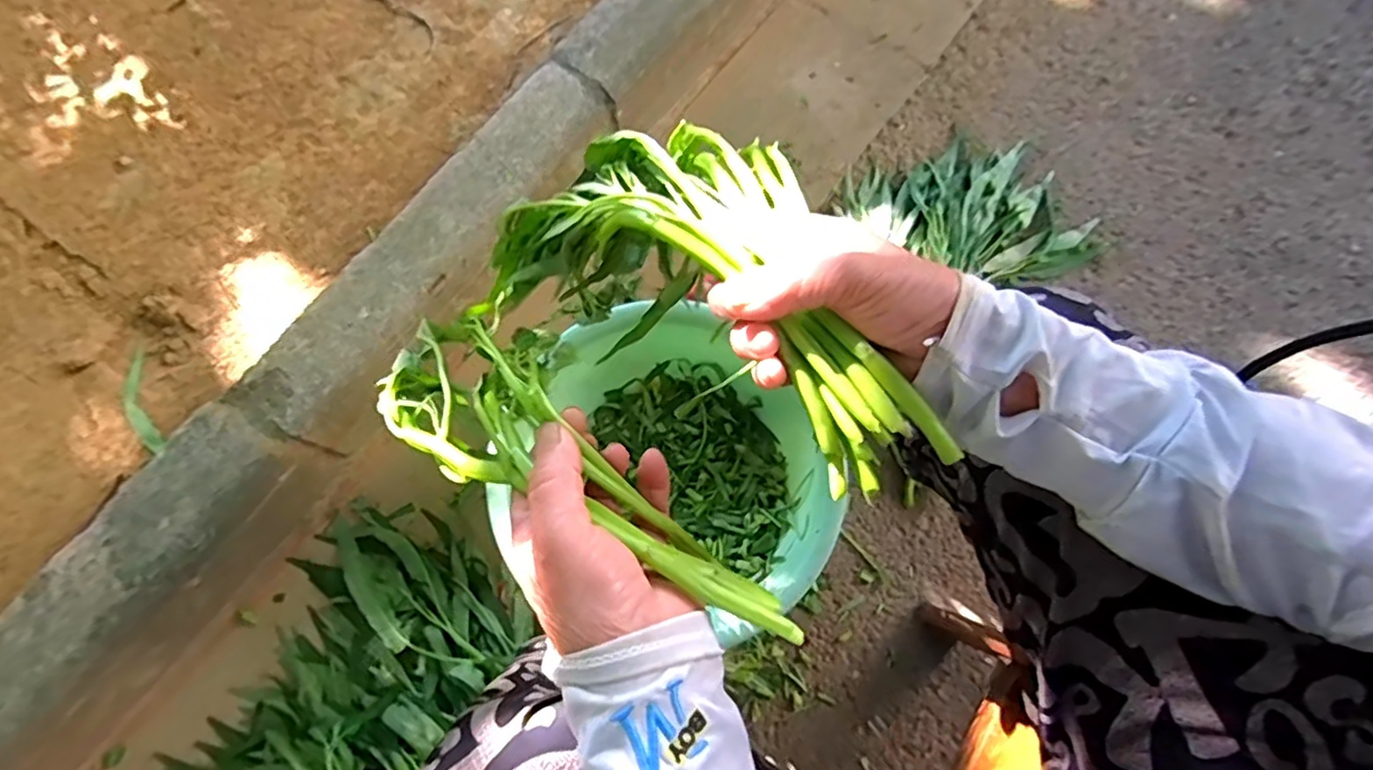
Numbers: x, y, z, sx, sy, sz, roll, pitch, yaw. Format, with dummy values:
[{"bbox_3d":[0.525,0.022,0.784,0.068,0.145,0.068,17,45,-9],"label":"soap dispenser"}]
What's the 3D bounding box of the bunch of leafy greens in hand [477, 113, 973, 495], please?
[{"bbox_3d":[0.013,-0.061,0.333,0.275,0.085,0.139,37,77,23],"label":"bunch of leafy greens in hand"}]

